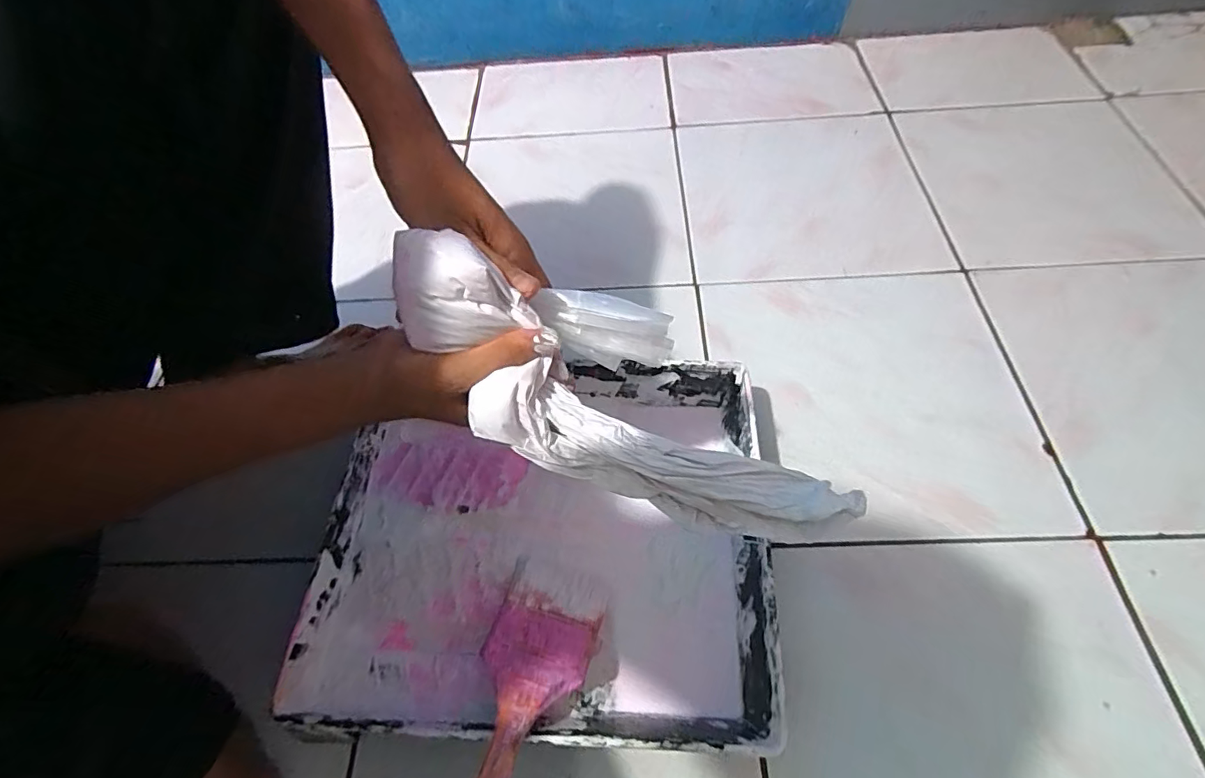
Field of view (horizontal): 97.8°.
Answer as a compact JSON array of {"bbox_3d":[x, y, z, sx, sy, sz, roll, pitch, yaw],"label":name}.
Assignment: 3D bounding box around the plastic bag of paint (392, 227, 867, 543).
[{"bbox_3d":[0.003,-0.003,0.286,0.251,0.068,0.105,33,67,11],"label":"plastic bag of paint"}]

